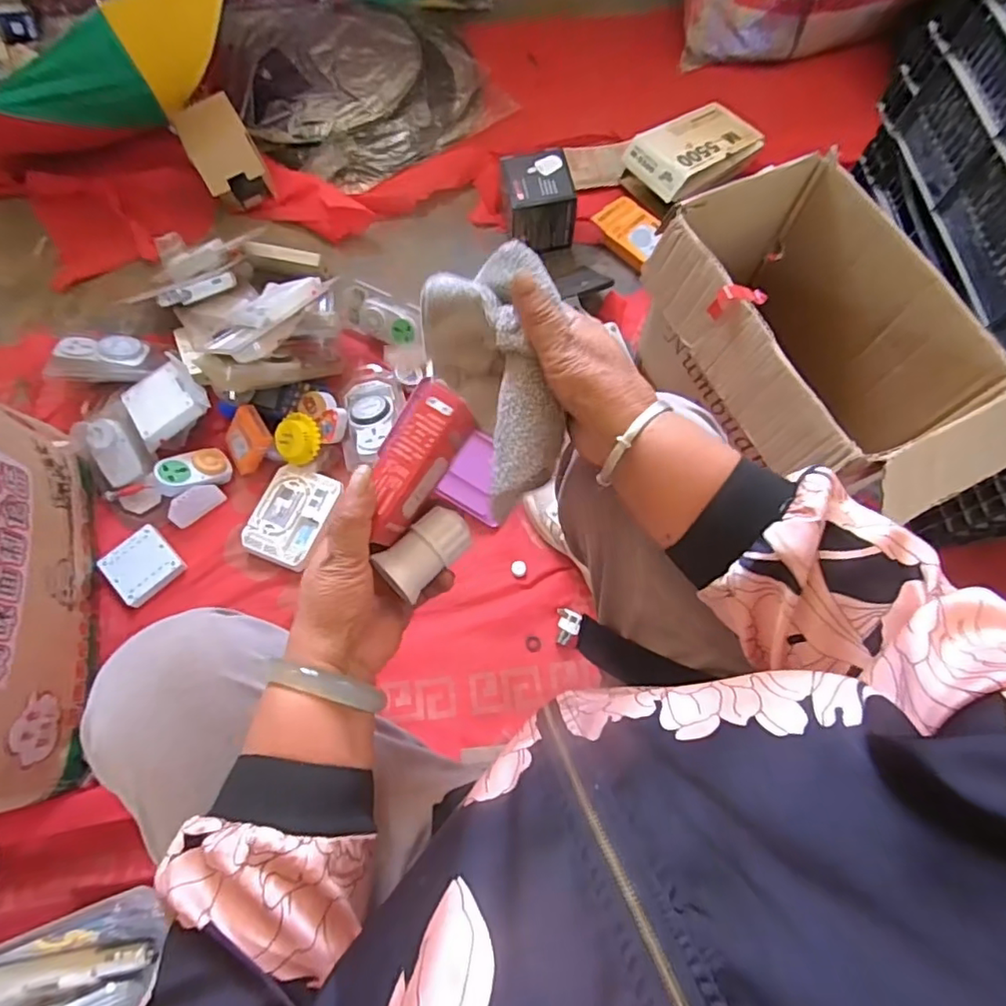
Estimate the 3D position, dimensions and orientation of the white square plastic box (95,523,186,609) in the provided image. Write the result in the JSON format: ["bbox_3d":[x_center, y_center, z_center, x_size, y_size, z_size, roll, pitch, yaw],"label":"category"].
[{"bbox_3d":[-0.506,0.088,0.822,0.084,0.031,0.090,43,75,15],"label":"white square plastic box"}]

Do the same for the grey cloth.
[{"bbox_3d":[0.003,-0.080,0.385,0.084,0.088,0.149,-15,70,-5],"label":"grey cloth"}]

